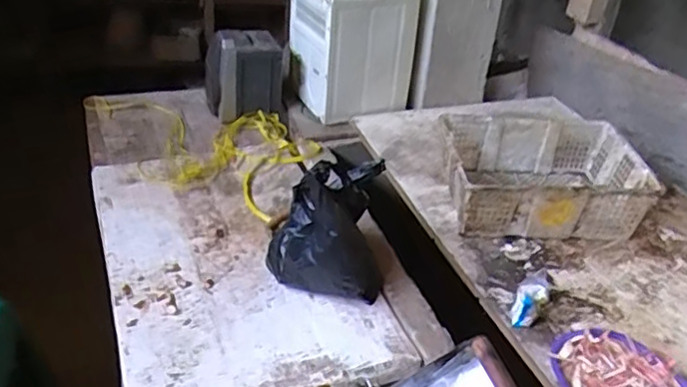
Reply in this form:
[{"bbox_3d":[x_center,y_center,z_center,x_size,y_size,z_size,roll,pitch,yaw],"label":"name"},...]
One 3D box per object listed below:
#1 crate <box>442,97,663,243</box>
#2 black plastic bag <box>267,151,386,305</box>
[{"bbox_3d":[0.487,-0.043,1.587,0.480,0.157,0.339,2,34,-7],"label":"crate"},{"bbox_3d":[-0.032,0.074,1.287,0.231,0.285,0.172,-1,34,-11],"label":"black plastic bag"}]

